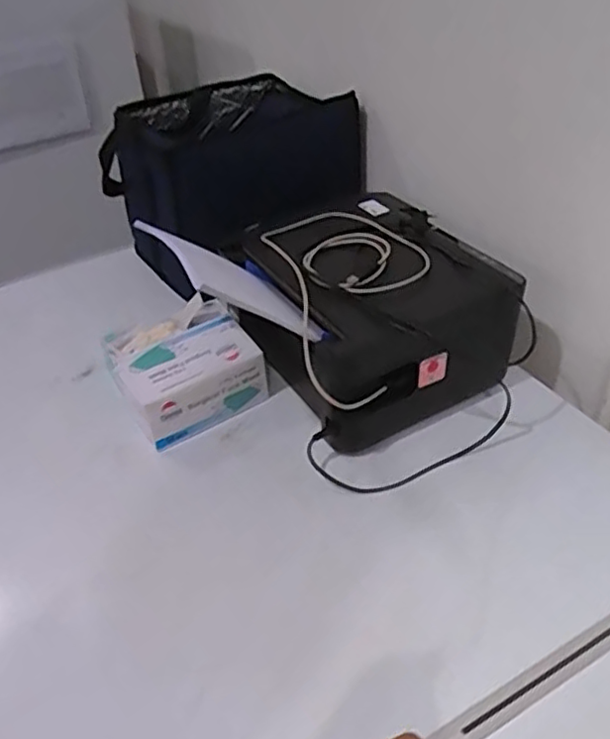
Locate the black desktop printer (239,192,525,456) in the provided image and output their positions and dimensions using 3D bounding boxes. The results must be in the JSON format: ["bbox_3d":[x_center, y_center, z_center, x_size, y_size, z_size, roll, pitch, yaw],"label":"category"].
[{"bbox_3d":[0.094,-0.070,0.962,0.301,0.209,0.331,-23,40,-19],"label":"black desktop printer"}]

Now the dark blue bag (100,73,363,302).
[{"bbox_3d":[-0.142,-0.379,1.237,0.443,0.224,0.271,-30,45,-27],"label":"dark blue bag"}]

